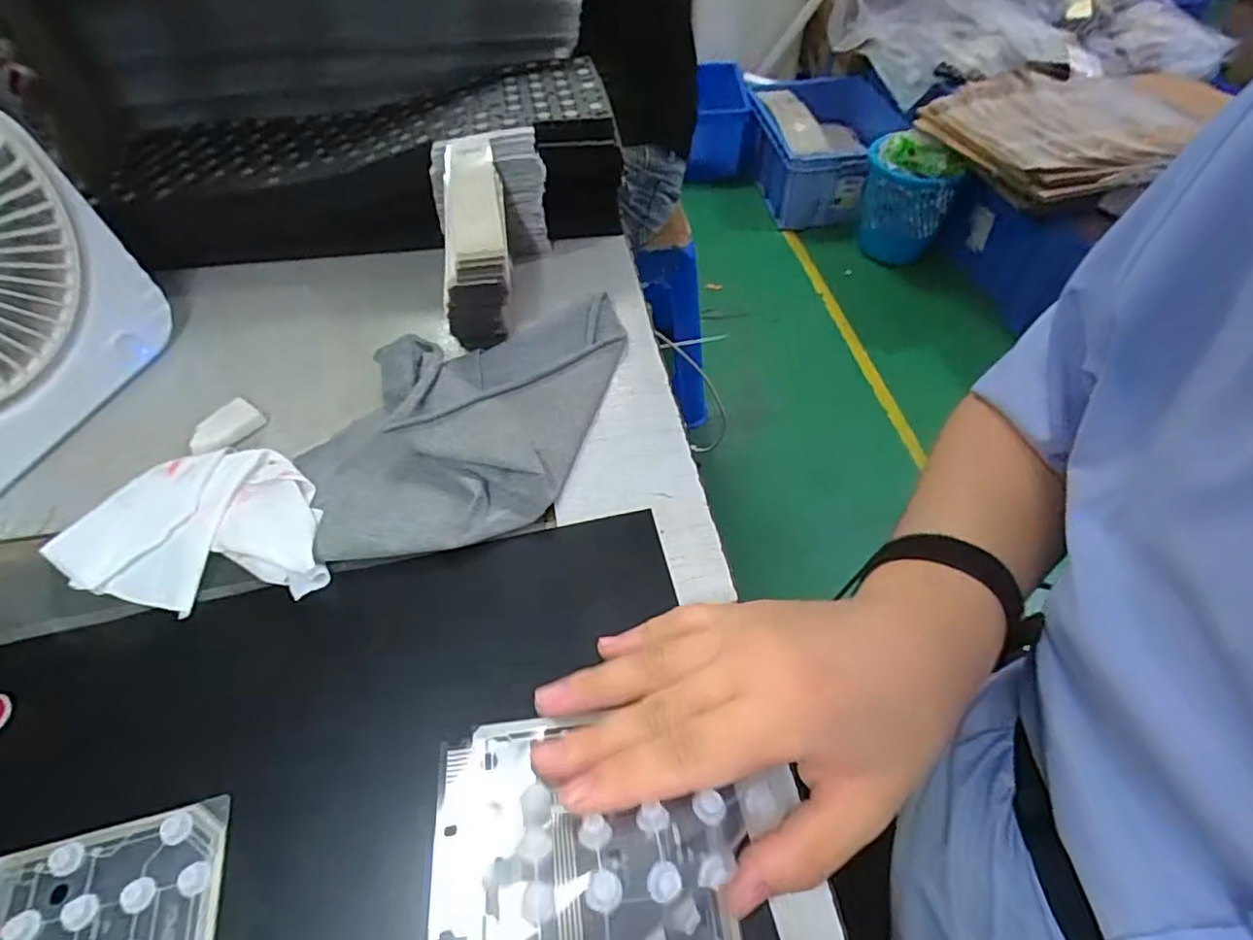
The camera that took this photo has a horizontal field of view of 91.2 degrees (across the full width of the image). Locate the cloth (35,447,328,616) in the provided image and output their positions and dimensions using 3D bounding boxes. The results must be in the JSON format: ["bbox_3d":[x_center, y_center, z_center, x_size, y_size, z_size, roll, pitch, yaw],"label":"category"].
[{"bbox_3d":[-0.219,0.033,0.310,0.118,0.015,0.099,-17,53,-11],"label":"cloth"}]

